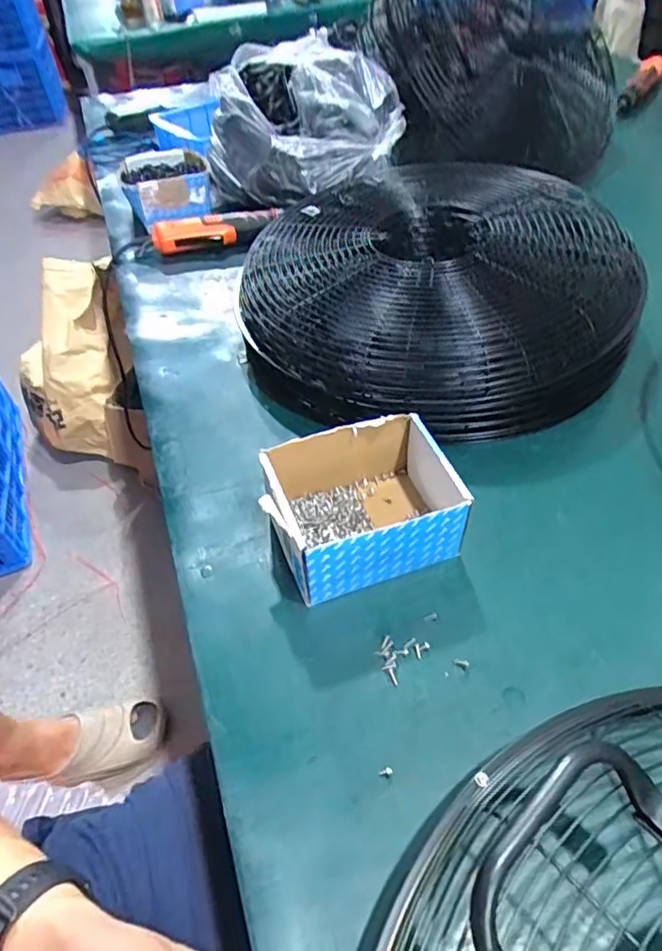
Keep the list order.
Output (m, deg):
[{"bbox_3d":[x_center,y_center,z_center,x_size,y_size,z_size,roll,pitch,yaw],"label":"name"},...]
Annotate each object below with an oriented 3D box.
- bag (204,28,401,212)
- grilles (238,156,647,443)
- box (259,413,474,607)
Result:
[{"bbox_3d":[-0.049,-0.526,0.868,0.278,0.168,0.240,-15,49,-9],"label":"bag"},{"bbox_3d":[0.105,-0.206,0.611,0.391,0.118,0.349,-9,48,-4],"label":"grilles"},{"bbox_3d":[0.024,0.023,0.447,0.143,0.069,0.104,-17,49,-11],"label":"box"}]

